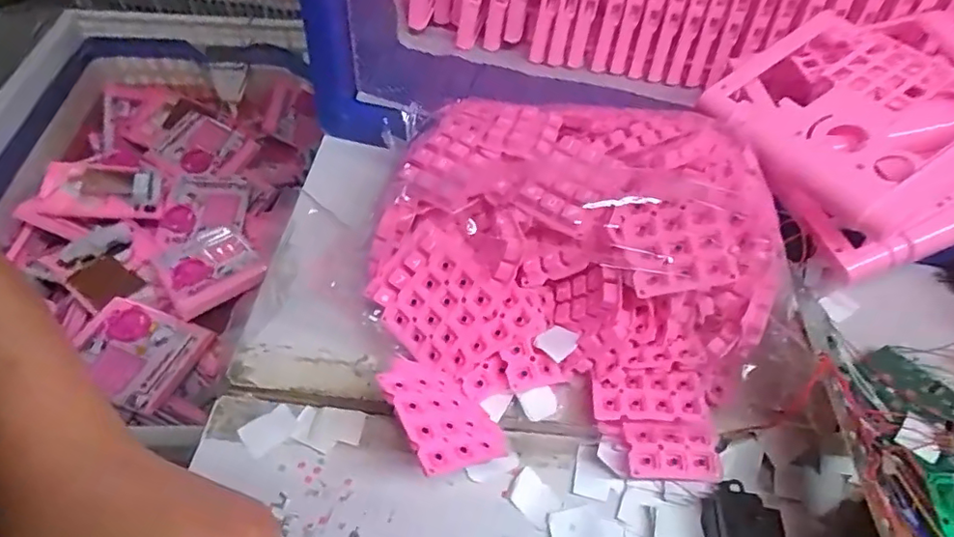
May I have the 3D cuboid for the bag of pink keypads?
[{"bbox_3d":[0.052,-0.006,0.346,0.227,0.104,0.238,-3,51,-7],"label":"bag of pink keypads"}]

